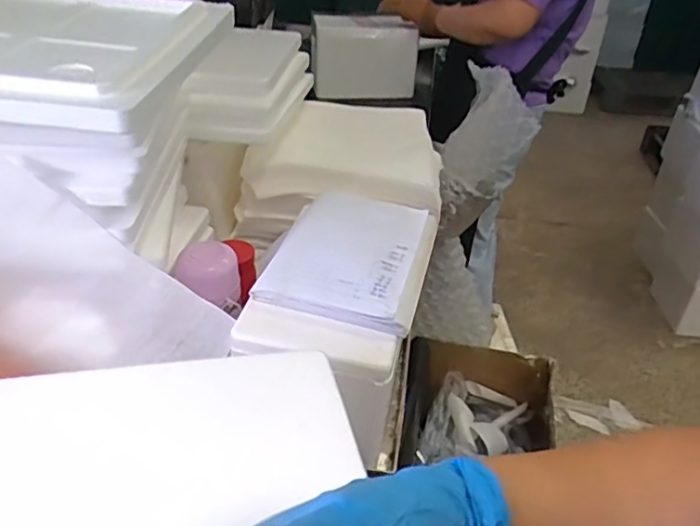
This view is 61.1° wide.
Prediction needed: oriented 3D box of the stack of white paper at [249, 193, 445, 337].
[{"bbox_3d":[0.008,-0.012,0.624,0.146,0.021,0.207,17,39,6],"label":"stack of white paper"}]

